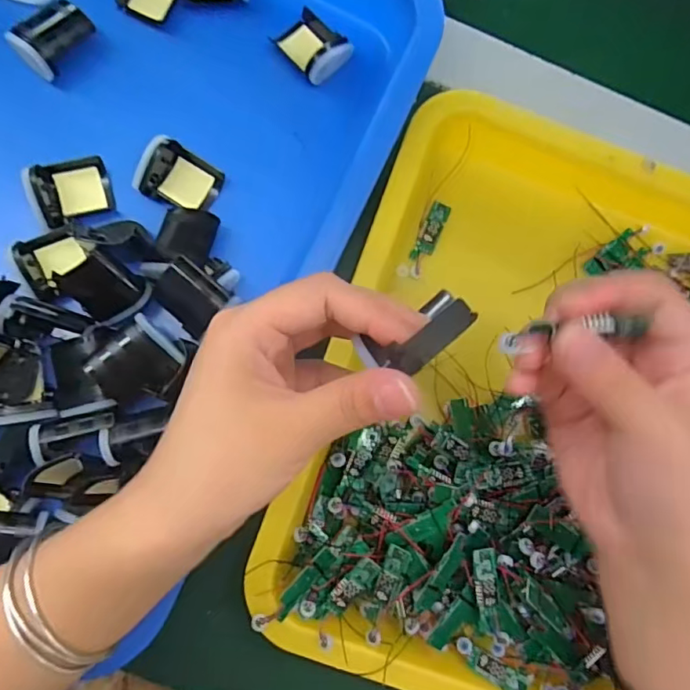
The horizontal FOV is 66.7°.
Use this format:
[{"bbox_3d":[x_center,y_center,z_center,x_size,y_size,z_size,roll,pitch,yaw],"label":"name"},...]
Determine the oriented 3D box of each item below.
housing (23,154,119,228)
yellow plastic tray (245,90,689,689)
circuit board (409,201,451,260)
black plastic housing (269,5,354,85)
[{"bbox_3d":[-0.157,-0.090,0.302,0.038,0.026,0.034,-18,85,-7],"label":"housing"},{"bbox_3d":[0.117,0.037,0.308,0.259,0.042,0.326,20,82,-3],"label":"yellow plastic tray"},{"bbox_3d":[0.055,-0.071,0.331,0.013,0.004,0.040,25,82,-2],"label":"circuit board"},{"bbox_3d":[-0.020,-0.186,0.324,0.033,0.018,0.044,-36,88,-8],"label":"black plastic housing"}]

